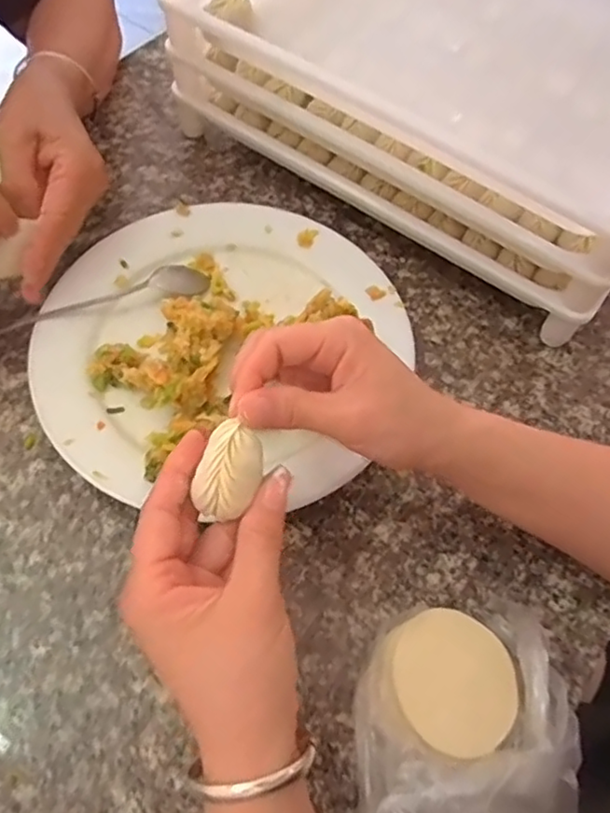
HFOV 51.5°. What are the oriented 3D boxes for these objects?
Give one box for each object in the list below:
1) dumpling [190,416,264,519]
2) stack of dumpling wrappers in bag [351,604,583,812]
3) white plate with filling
[{"bbox_3d":[-0.033,0.028,0.284,0.027,0.017,0.040,14,60,5],"label":"dumpling"},{"bbox_3d":[0.080,0.161,0.311,0.106,0.057,0.128,5,60,0],"label":"stack of dumpling wrappers in bag"},{"bbox_3d":[-0.056,-0.051,0.432,0.231,0.042,0.253,1,60,-2],"label":"white plate with filling"}]

